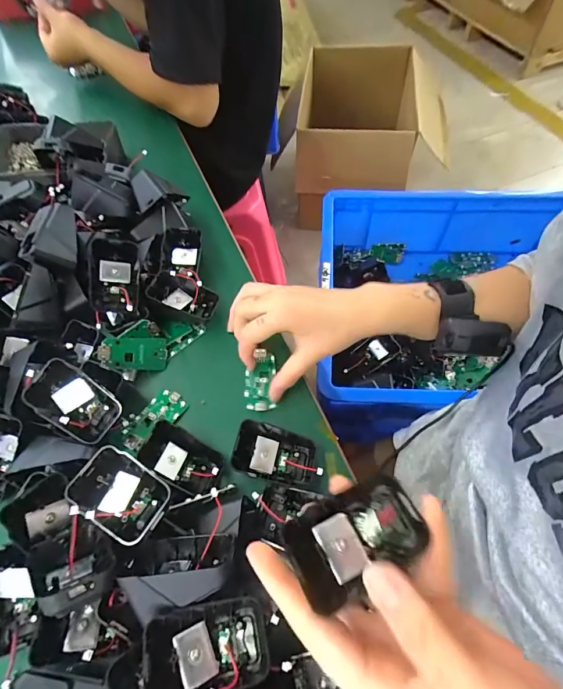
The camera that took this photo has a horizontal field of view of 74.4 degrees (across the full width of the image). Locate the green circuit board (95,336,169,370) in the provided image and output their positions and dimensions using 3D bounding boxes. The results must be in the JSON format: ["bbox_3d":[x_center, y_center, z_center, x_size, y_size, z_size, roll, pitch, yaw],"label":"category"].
[{"bbox_3d":[-0.142,0.009,0.359,0.063,0.004,0.032,2,87,-38],"label":"green circuit board"}]

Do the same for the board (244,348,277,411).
[{"bbox_3d":[-0.020,0.036,0.369,0.031,0.012,0.061,4,62,6],"label":"board"}]

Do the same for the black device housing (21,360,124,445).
[{"bbox_3d":[-0.171,0.046,0.306,0.067,0.021,0.045,41,83,-23],"label":"black device housing"}]

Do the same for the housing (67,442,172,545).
[{"bbox_3d":[-0.114,0.109,0.268,0.065,0.028,0.046,27,66,18],"label":"housing"}]

